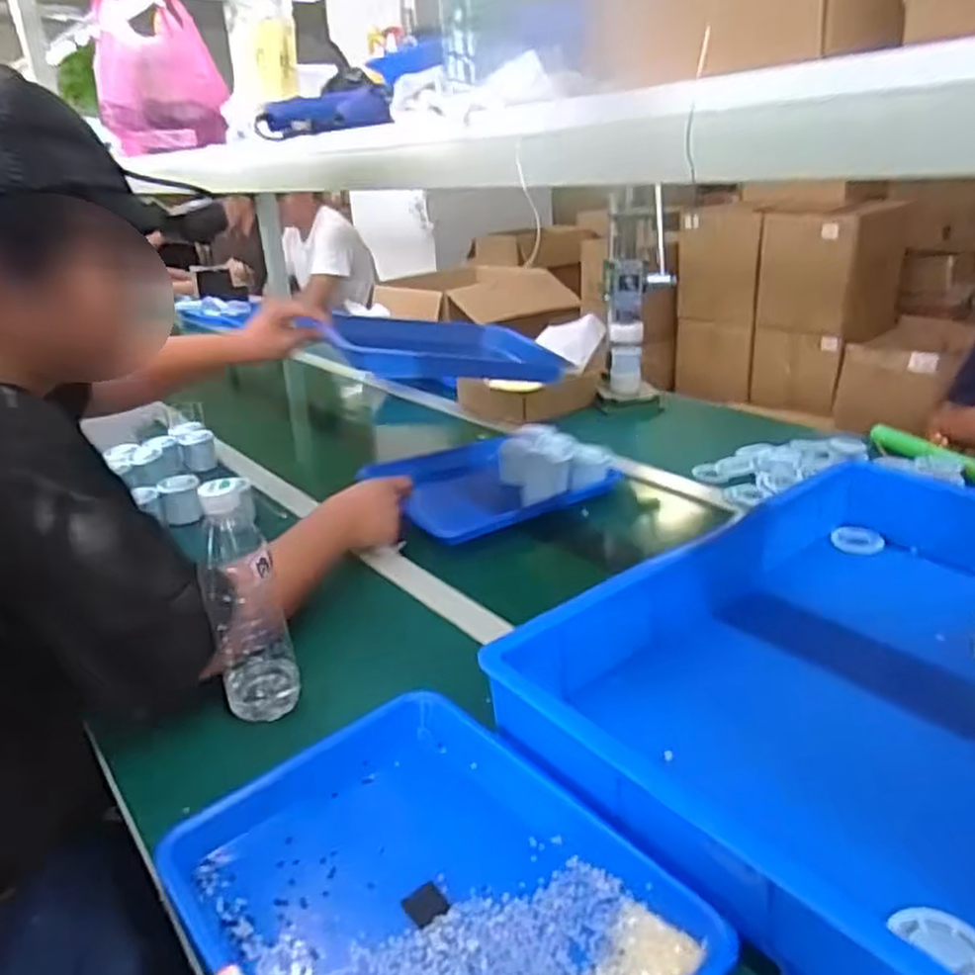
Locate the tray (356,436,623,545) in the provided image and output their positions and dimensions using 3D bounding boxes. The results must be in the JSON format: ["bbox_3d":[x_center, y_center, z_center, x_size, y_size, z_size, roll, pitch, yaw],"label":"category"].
[{"bbox_3d":[0.004,-0.018,1.131,0.320,0.040,0.253,-14,26,-26],"label":"tray"}]

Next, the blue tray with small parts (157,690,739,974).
[{"bbox_3d":[-0.045,0.269,0.500,0.248,0.030,0.341,-24,31,-34],"label":"blue tray with small parts"}]

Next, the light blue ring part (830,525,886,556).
[{"bbox_3d":[0.453,0.063,0.915,0.059,0.010,0.043,12,54,23],"label":"light blue ring part"}]

